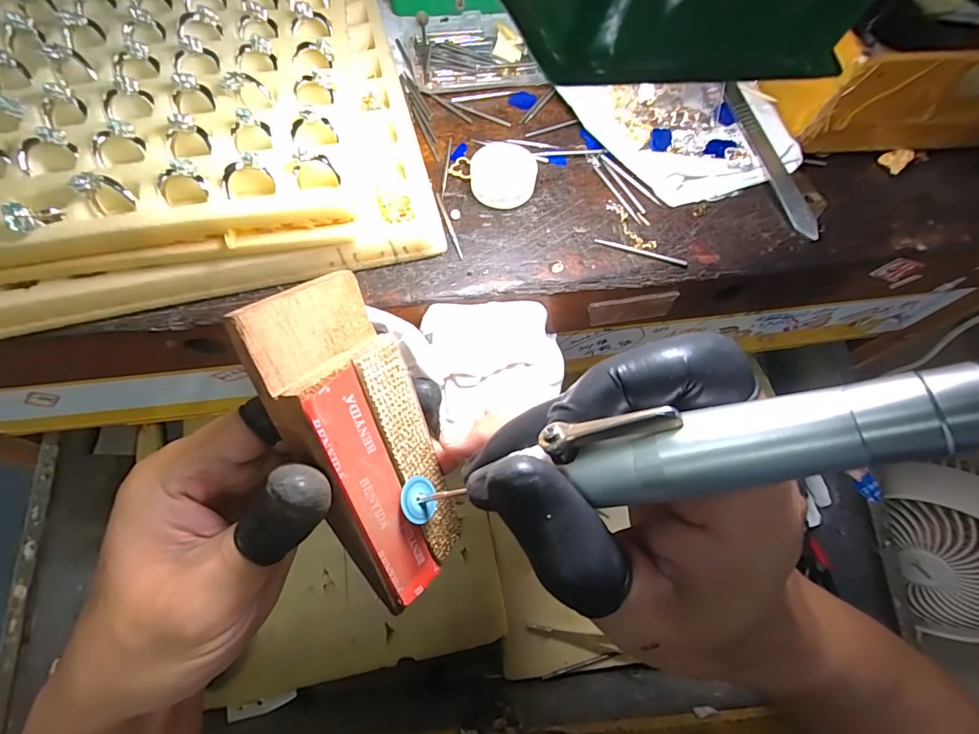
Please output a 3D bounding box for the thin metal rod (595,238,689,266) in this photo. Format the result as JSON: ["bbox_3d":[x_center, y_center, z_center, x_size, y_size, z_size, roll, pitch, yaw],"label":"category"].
[{"bbox_3d":[0.073,-0.056,0.204,0.043,0.004,0.004,18,66,6],"label":"thin metal rod"}]

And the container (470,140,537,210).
[{"bbox_3d":[0.007,-0.095,0.213,0.032,0.015,0.031,1,65,-2],"label":"container"}]

